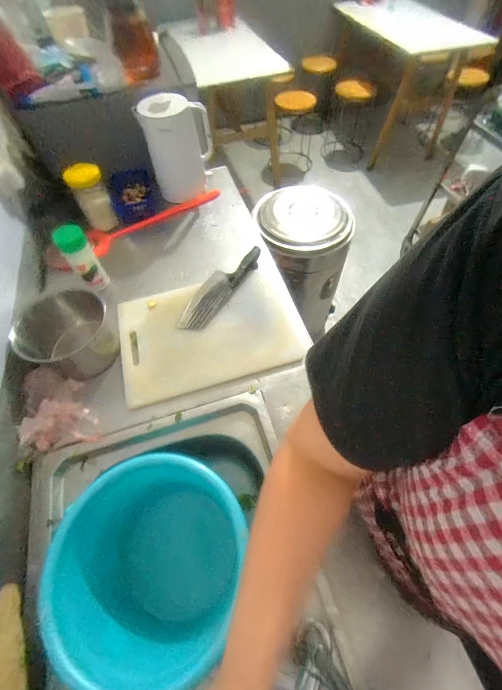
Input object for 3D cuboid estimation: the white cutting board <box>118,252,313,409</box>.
[{"bbox_3d":[-0.096,-0.047,0.706,0.401,0.025,0.301,-14,58,-8],"label":"white cutting board"}]

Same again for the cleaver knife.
[{"bbox_3d":[-0.075,-0.152,0.752,0.080,0.033,0.297,28,62,18],"label":"cleaver knife"}]

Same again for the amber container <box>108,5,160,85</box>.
[{"bbox_3d":[-0.324,-0.832,0.850,0.113,0.143,0.102,-11,58,-6],"label":"amber container"}]

